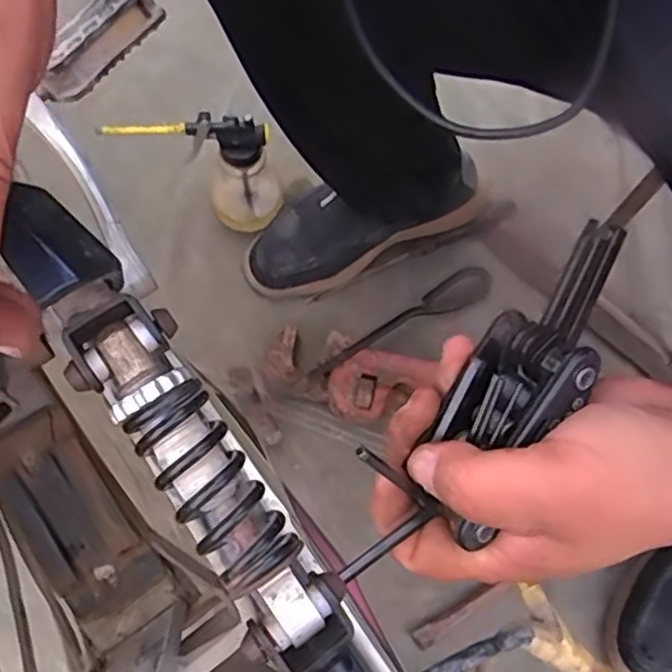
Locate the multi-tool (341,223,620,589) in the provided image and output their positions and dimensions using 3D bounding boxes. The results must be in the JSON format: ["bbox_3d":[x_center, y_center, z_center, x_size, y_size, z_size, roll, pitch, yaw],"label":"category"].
[{"bbox_3d":[0.058,0.028,0.274,0.044,0.031,0.162,40,96,10],"label":"multi-tool"}]

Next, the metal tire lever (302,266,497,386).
[{"bbox_3d":[0.068,-0.015,0.728,0.225,0.015,0.032,-29,75,-11],"label":"metal tire lever"}]

